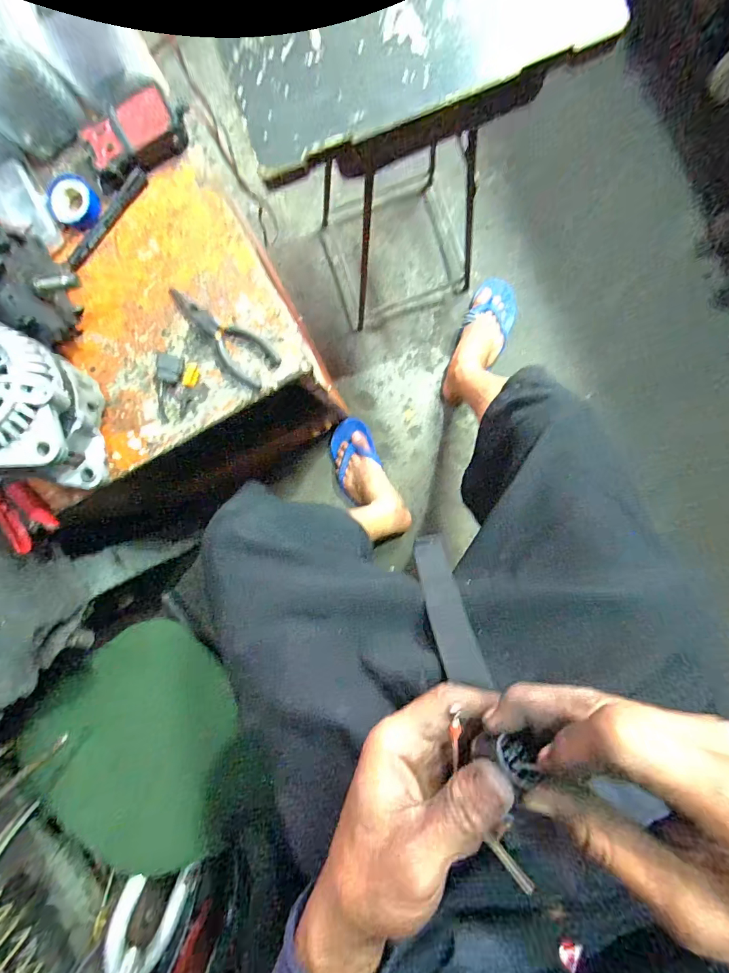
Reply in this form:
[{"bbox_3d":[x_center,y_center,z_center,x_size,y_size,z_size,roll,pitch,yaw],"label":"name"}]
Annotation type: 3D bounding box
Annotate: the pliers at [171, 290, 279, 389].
[{"bbox_3d":[-0.167,-0.173,0.457,0.147,0.009,0.051,41,95,1],"label":"pliers"}]

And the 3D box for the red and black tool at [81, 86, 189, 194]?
[{"bbox_3d":[-0.252,-0.381,0.438,0.117,0.024,0.055,-31,91,5],"label":"red and black tool"}]

